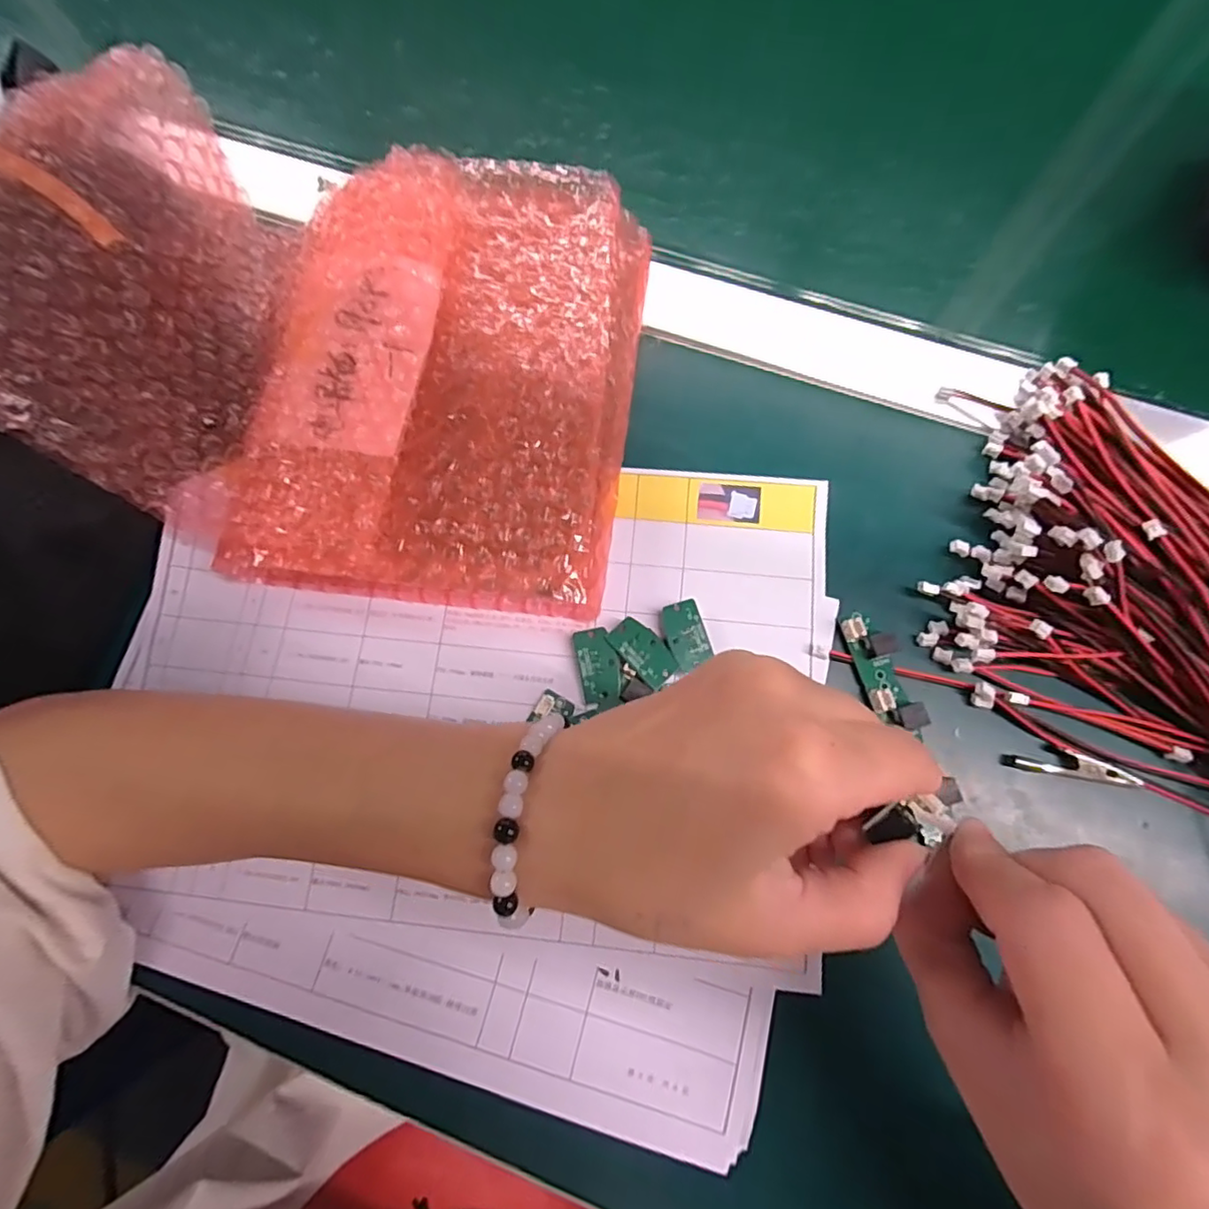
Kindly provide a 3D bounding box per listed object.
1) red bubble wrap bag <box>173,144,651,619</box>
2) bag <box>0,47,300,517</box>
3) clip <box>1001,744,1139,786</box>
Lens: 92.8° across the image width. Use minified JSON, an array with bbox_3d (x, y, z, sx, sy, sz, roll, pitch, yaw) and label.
[{"bbox_3d":[-0.075,-0.111,0.264,0.173,0.042,0.220,7,75,3],"label":"red bubble wrap bag"},{"bbox_3d":[-0.202,-0.143,0.246,0.024,0.116,0.188,-14,55,37],"label":"bag"},{"bbox_3d":[0.188,0.064,0.232,0.048,0.008,0.011,9,75,3],"label":"clip"}]

